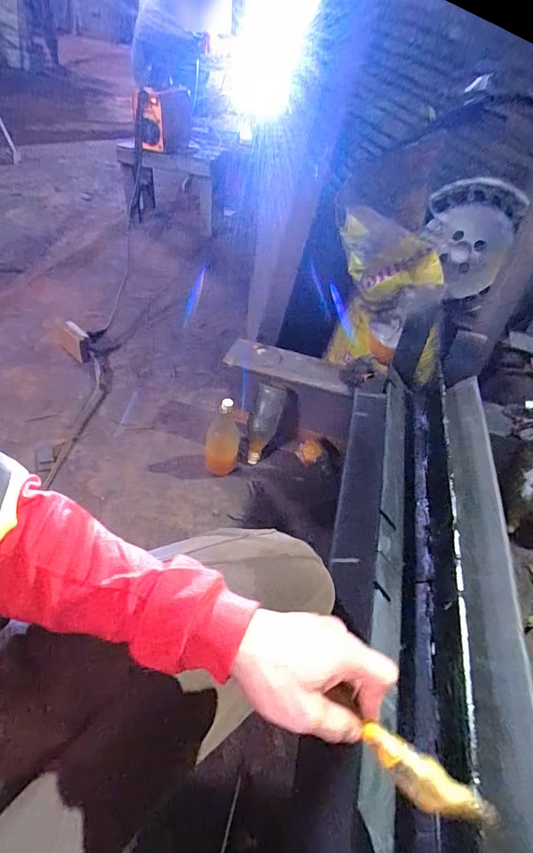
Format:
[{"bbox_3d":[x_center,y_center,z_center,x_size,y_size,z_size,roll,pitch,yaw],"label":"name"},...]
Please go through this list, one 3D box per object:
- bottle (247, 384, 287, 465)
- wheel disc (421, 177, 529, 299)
[{"bbox_3d":[-0.009,-0.002,0.952,0.058,0.181,0.059,20,15,13],"label":"bottle"},{"bbox_3d":[0.555,-0.518,1.228,0.237,0.296,0.043,16,44,8],"label":"wheel disc"}]

